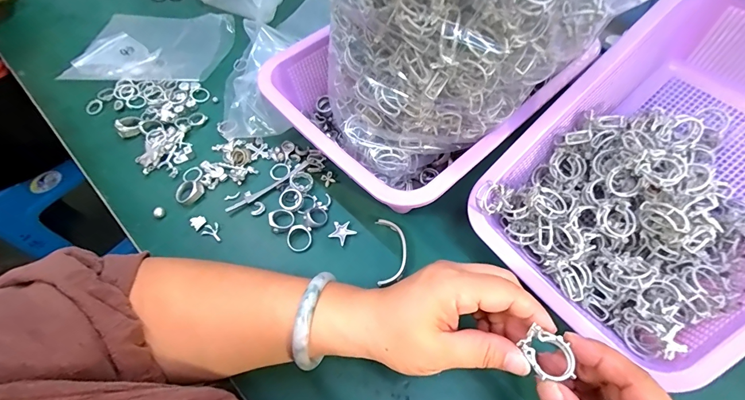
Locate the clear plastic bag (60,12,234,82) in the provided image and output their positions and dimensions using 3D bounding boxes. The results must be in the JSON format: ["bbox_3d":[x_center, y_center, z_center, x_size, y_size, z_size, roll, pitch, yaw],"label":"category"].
[{"bbox_3d":[-0.300,-0.212,0.486,0.200,0.030,0.154,9,61,7],"label":"clear plastic bag"}]

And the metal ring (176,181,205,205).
[{"bbox_3d":[-0.191,-0.008,0.370,0.027,0.008,0.026,-1,61,1],"label":"metal ring"}]

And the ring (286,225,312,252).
[{"bbox_3d":[-0.070,0.036,0.339,0.024,0.007,0.024,-1,61,1],"label":"ring"}]

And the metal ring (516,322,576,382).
[{"bbox_3d":[0.102,0.090,0.208,0.028,0.006,0.024,34,63,20],"label":"metal ring"}]

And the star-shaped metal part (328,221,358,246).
[{"bbox_3d":[-0.029,0.031,0.345,0.022,0.004,0.023,28,65,16],"label":"star-shaped metal part"}]

